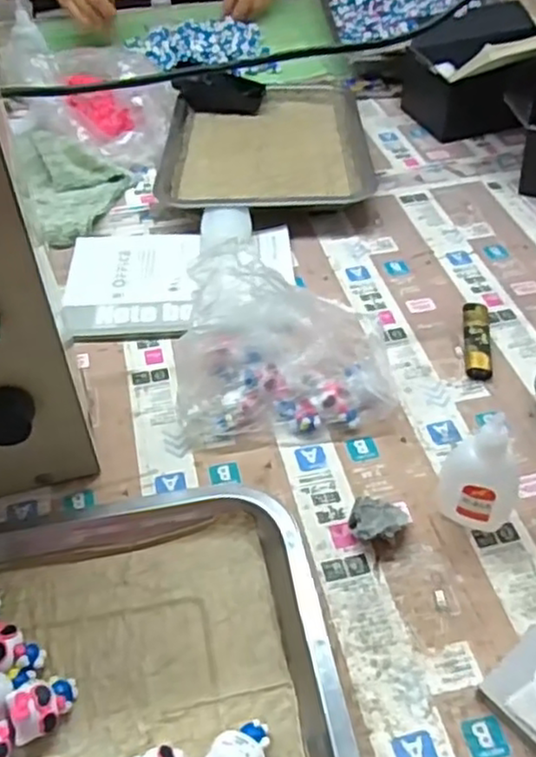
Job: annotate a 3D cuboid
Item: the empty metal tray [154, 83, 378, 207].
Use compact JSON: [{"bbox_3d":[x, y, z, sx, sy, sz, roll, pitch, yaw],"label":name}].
[{"bbox_3d":[-0.001,-0.264,0.772,0.213,0.031,0.303,-1,45,0],"label":"empty metal tray"}]

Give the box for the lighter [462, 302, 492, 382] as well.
[{"bbox_3d":[0.166,-0.031,0.550,0.020,0.014,0.080,6,45,7],"label":"lighter"}]

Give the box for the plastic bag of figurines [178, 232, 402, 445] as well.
[{"bbox_3d":[0.008,-0.028,0.488,0.147,0.097,0.099,-6,45,-5],"label":"plastic bag of figurines"}]

